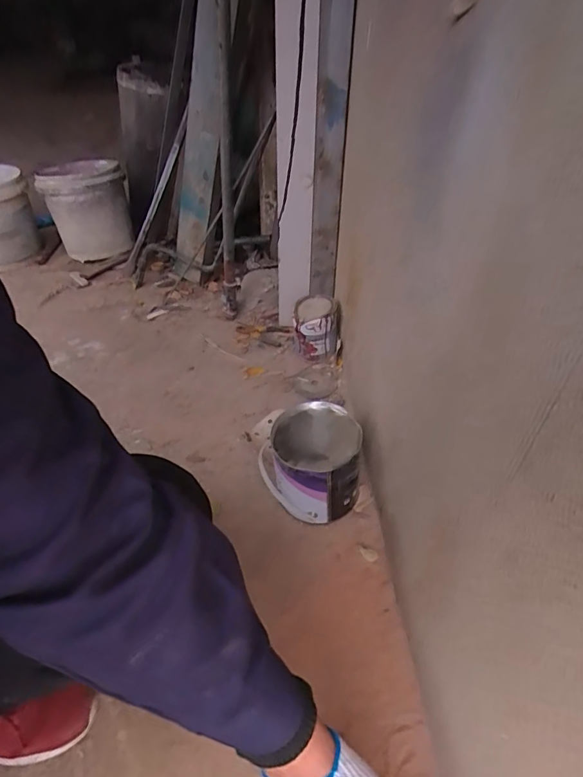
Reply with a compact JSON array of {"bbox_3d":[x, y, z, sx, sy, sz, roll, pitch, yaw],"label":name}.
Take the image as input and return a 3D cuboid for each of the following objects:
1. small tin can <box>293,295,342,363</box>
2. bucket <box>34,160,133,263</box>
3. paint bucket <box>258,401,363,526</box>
[{"bbox_3d":[0.063,-0.147,1.133,0.113,0.135,0.115,0,42,0],"label":"small tin can"},{"bbox_3d":[-0.680,-0.613,1.559,0.246,0.255,0.270,-12,43,-13],"label":"bucket"},{"bbox_3d":[0.031,0.132,0.807,0.160,0.157,0.155,0,42,0],"label":"paint bucket"}]

